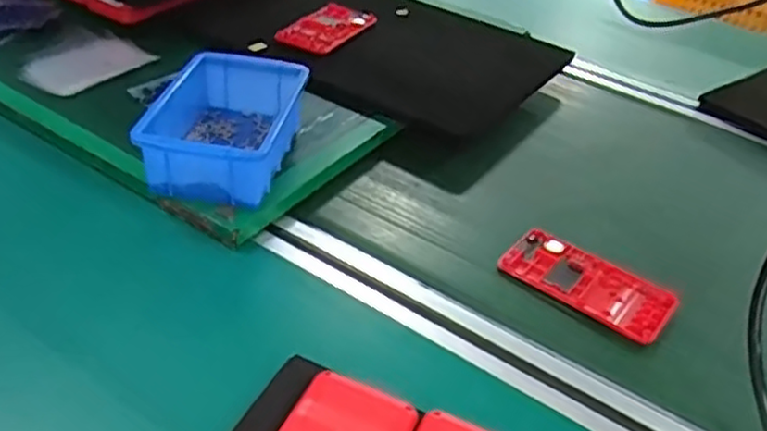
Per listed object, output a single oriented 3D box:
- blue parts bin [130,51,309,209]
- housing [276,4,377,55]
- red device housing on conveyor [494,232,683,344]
[{"bbox_3d":[-0.122,-0.072,0.553,0.098,0.050,0.144,8,39,3],"label":"blue parts bin"},{"bbox_3d":[-0.060,-0.200,0.753,0.065,0.011,0.128,19,39,15],"label":"housing"},{"bbox_3d":[0.149,0.050,0.517,0.119,0.010,0.062,27,41,24],"label":"red device housing on conveyor"}]

